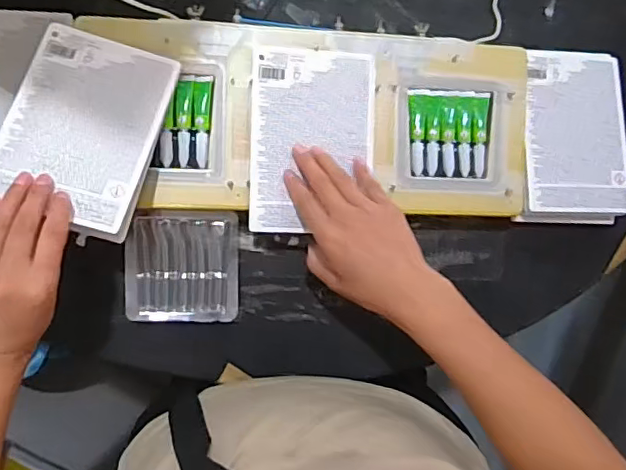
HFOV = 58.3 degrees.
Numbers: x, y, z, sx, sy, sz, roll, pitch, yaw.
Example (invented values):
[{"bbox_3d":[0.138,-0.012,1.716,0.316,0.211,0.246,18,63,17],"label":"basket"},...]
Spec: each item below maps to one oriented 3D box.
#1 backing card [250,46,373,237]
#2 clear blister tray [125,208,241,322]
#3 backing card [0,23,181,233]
[{"bbox_3d":[0.000,-0.087,0.523,0.114,0.006,0.168,2,91,-11],"label":"backing card"},{"bbox_3d":[-0.123,0.030,0.537,0.102,0.019,0.105,1,90,-9],"label":"clear blister tray"},{"bbox_3d":[-0.188,-0.091,0.463,0.116,0.009,0.165,15,69,-6],"label":"backing card"}]

